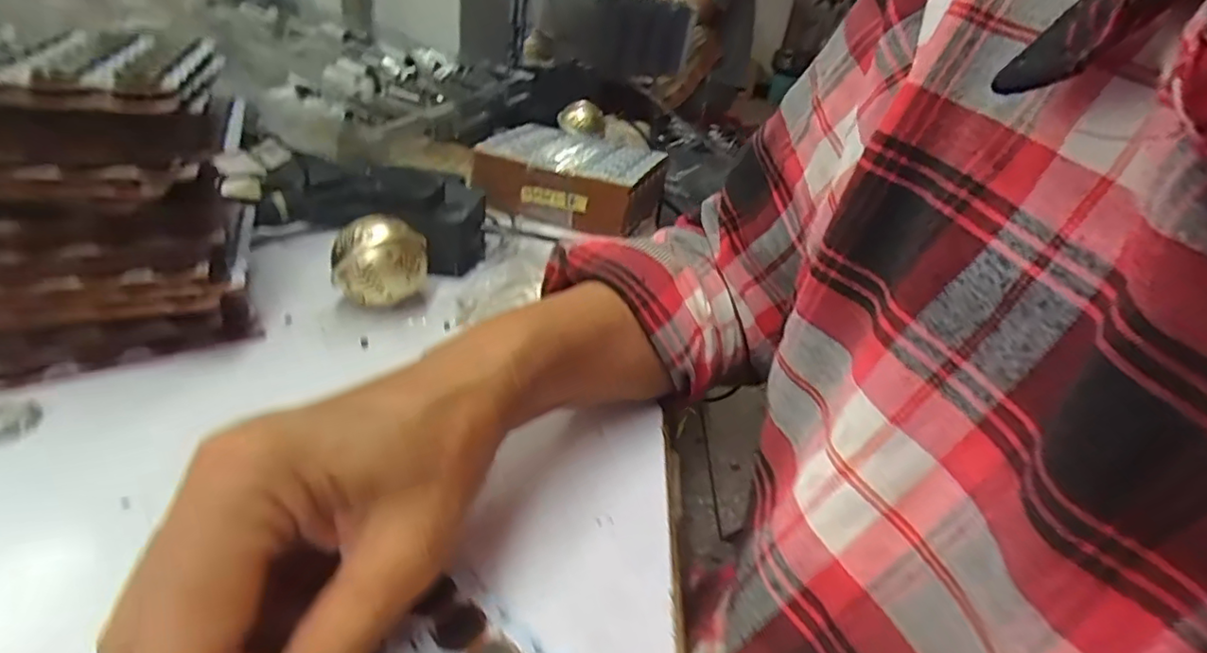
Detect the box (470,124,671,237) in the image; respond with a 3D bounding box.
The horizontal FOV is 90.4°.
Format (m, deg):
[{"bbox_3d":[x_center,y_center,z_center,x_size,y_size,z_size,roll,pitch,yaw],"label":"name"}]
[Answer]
[{"bbox_3d":[-0.027,-0.139,0.561,0.161,0.055,0.128,12,32,5],"label":"box"}]

